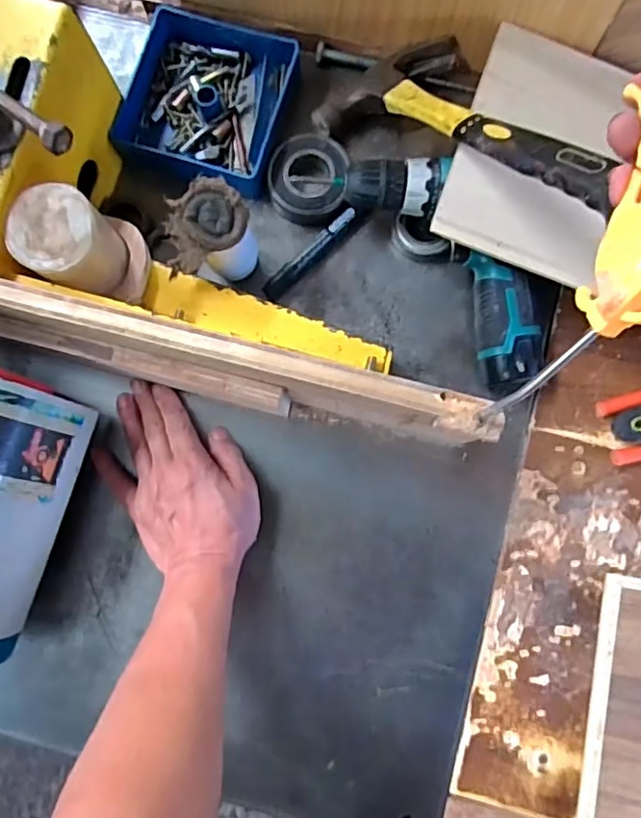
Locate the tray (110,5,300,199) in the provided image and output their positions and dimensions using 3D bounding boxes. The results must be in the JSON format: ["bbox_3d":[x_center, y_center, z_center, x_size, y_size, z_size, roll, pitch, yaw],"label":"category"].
[{"bbox_3d":[-0.102,-0.282,0.550,0.140,0.035,0.146,16,84,3],"label":"tray"}]

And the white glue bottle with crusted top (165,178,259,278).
[{"bbox_3d":[-0.090,-0.138,0.497,0.074,0.097,0.061,-22,84,-1],"label":"white glue bottle with crusted top"}]

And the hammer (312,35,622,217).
[{"bbox_3d":[0.110,-0.217,0.457,0.129,0.033,0.294,-33,47,-2],"label":"hammer"}]

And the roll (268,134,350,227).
[{"bbox_3d":[-0.011,-0.209,0.541,0.070,0.023,0.076,-1,84,1],"label":"roll"}]

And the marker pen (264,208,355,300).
[{"bbox_3d":[-0.011,-0.143,0.543,0.015,0.015,0.108,44,86,5],"label":"marker pen"}]

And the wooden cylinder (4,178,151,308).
[{"bbox_3d":[-0.179,-0.124,0.456,0.073,0.082,0.071,0,84,1],"label":"wooden cylinder"}]

